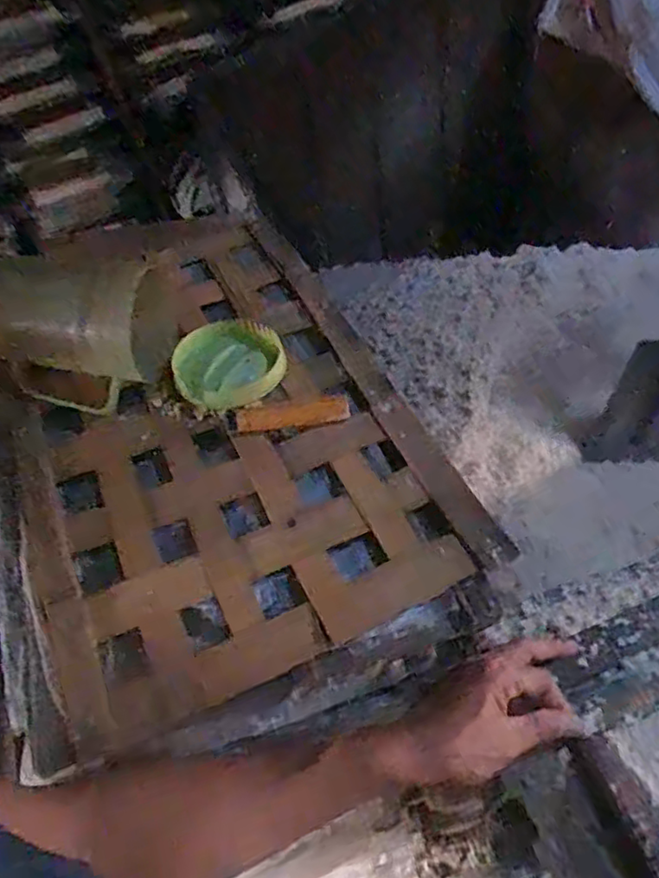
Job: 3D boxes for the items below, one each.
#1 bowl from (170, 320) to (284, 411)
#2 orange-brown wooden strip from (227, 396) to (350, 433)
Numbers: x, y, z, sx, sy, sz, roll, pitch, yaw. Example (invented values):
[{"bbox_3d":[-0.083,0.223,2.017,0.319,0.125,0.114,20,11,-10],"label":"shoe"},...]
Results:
[{"bbox_3d":[-0.100,-0.071,0.652,0.111,0.035,0.100,-5,52,1],"label":"bowl"},{"bbox_3d":[-0.038,-0.023,0.617,0.111,0.011,0.024,-7,52,-1],"label":"orange-brown wooden strip"}]

